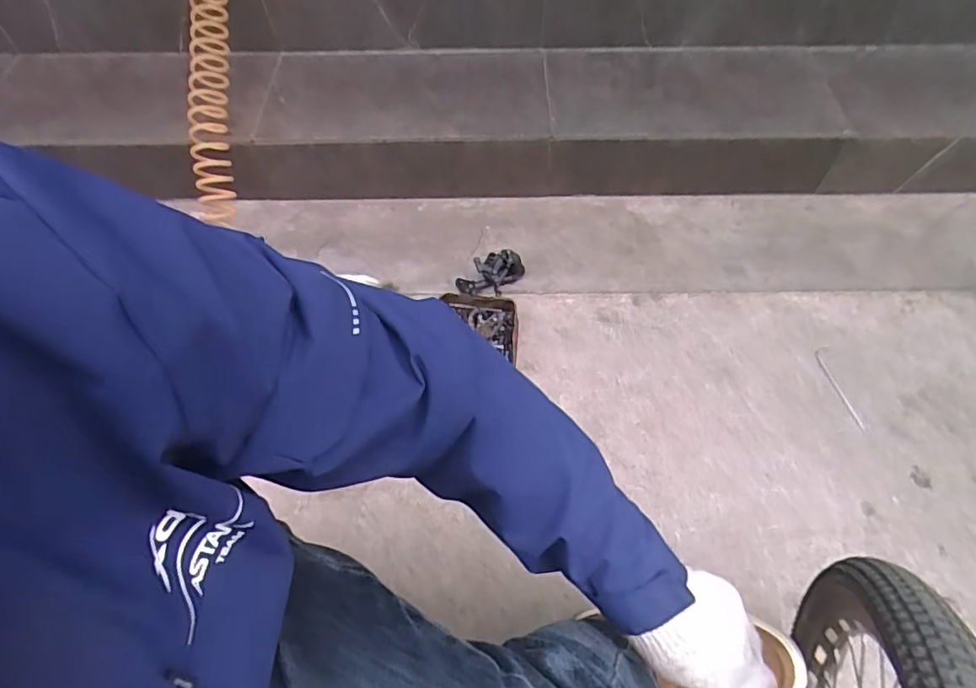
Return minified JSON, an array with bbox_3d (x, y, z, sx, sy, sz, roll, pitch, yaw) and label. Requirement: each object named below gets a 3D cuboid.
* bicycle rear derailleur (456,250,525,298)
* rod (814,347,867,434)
[{"bbox_3d":[0.005,-0.141,1.096,0.138,0.071,0.058,-5,61,0],"label":"bicycle rear derailleur"},{"bbox_3d":[0.610,0.078,0.952,0.027,0.006,0.159,-10,60,-3],"label":"rod"}]

